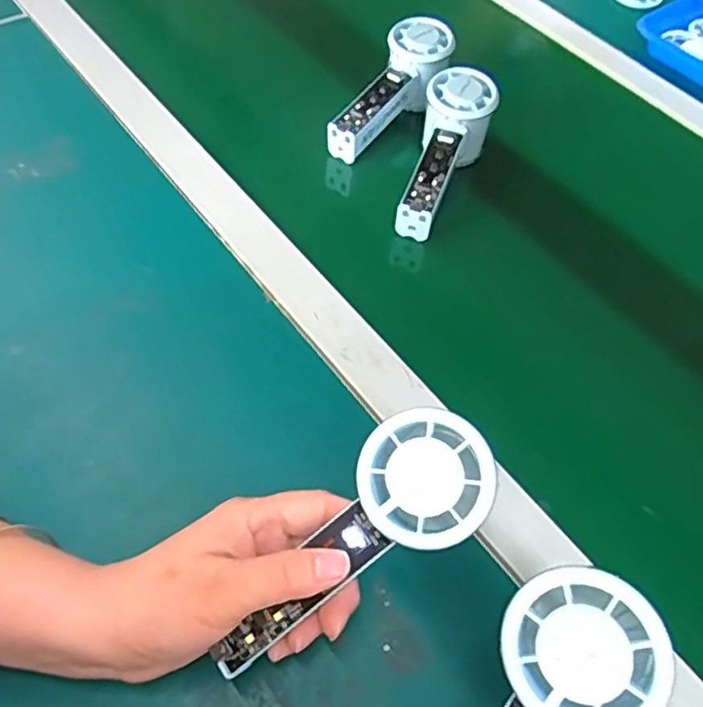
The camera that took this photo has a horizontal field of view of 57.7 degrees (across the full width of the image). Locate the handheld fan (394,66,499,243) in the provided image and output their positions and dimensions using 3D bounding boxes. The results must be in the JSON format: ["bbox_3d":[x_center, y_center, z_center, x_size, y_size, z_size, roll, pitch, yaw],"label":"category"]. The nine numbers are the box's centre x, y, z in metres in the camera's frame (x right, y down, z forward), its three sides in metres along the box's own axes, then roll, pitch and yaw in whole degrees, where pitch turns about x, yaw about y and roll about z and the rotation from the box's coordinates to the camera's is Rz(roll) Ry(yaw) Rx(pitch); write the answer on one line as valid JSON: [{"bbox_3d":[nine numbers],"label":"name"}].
[{"bbox_3d":[0.074,-0.160,0.521,0.055,0.052,0.155,22,73,9],"label":"handheld fan"}]

